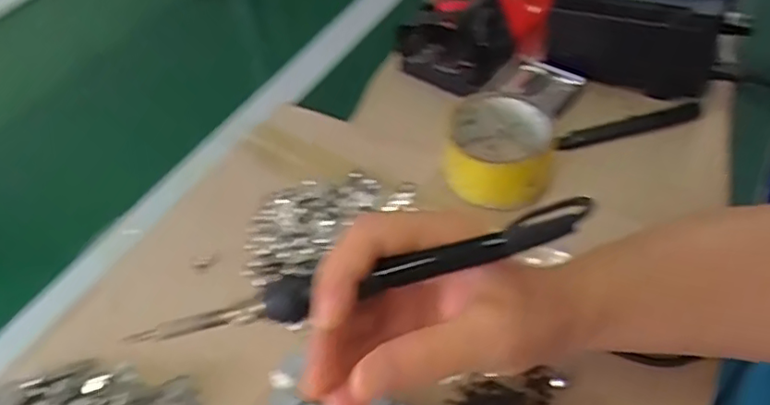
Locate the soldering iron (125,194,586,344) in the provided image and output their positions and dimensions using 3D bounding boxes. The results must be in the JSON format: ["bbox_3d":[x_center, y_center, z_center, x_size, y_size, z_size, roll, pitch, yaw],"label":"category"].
[{"bbox_3d":[-0.011,0.034,0.276,0.209,0.016,0.019,-16,45,3],"label":"soldering iron"}]

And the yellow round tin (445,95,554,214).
[{"bbox_3d":[0.089,-0.042,0.486,0.085,0.047,0.090,12,51,16],"label":"yellow round tin"}]

